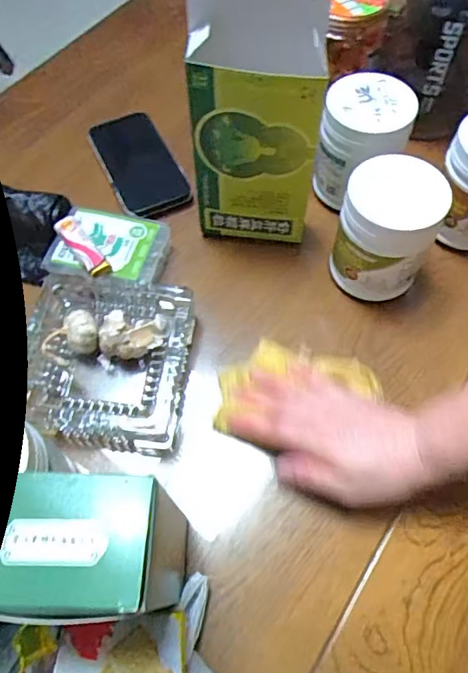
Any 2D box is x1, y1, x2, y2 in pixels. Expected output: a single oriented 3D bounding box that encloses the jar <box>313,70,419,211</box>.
[{"bbox_3d":[0.134,-0.206,0.539,0.085,0.113,0.088,-1,62,1],"label":"jar"}]

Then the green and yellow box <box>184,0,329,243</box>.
[{"bbox_3d":[0.018,-0.204,0.492,0.115,0.196,0.124,-3,62,0],"label":"green and yellow box"}]

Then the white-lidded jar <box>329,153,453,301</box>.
[{"bbox_3d":[0.141,-0.103,0.483,0.083,0.114,0.085,-1,62,1],"label":"white-lidded jar"}]

